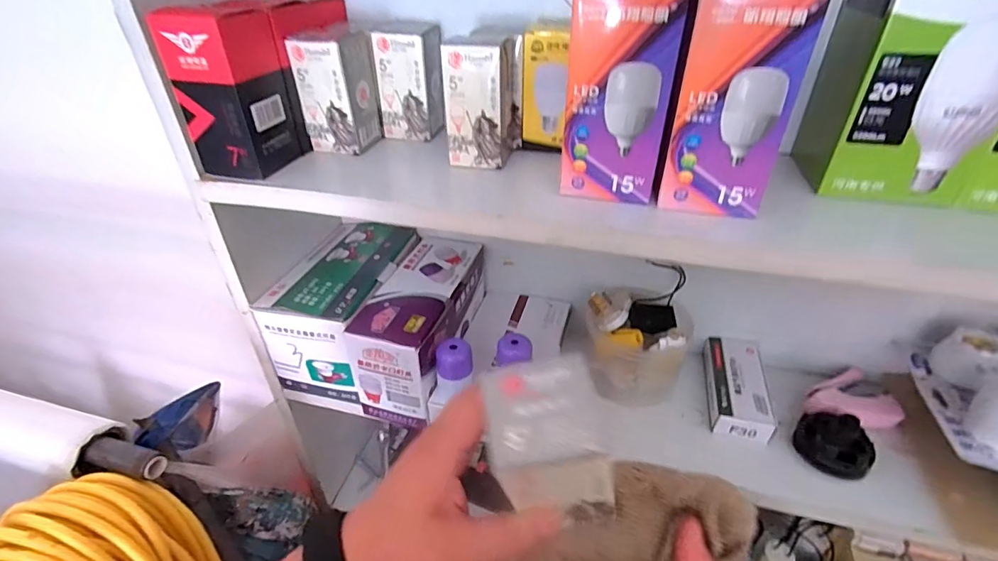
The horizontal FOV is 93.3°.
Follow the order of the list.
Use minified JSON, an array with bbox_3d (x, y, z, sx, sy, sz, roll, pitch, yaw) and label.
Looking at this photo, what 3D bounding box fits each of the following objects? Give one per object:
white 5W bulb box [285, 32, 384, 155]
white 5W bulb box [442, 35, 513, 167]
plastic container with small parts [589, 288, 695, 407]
[{"bbox_3d":[-0.150,-0.174,0.442,0.049,0.098,0.059,9,35,13],"label":"white 5W bulb box"},{"bbox_3d":[-0.017,-0.156,0.413,0.056,0.101,0.047,0,34,1],"label":"white 5W bulb box"},{"bbox_3d":[0.156,0.072,0.540,0.105,0.086,0.105,3,34,5],"label":"plastic container with small parts"}]

